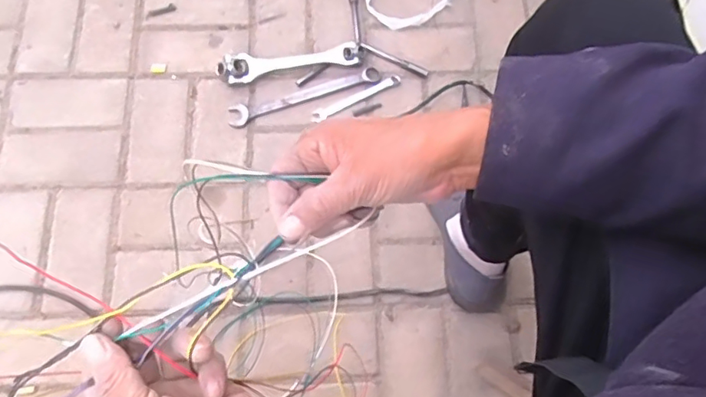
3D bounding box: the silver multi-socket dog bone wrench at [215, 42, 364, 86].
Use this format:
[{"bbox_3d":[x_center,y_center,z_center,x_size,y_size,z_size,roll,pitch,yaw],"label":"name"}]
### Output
[{"bbox_3d":[-0.105,-0.232,0.926,0.247,0.039,0.055,-7,71,-4],"label":"silver multi-socket dog bone wrench"}]

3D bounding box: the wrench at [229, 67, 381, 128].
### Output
[{"bbox_3d":[-0.080,-0.176,0.918,0.264,0.013,0.037,-17,72,-7],"label":"wrench"}]

